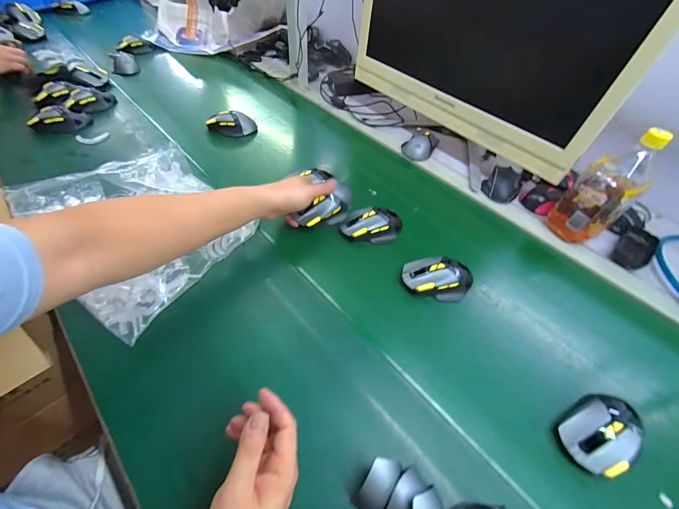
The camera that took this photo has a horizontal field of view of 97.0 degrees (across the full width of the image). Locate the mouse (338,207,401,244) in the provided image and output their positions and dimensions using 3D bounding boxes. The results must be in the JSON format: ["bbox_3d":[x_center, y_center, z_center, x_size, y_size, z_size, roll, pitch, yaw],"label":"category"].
[{"bbox_3d":[0.061,-0.052,0.552,0.118,0.046,0.060,-1,52,-5],"label":"mouse"}]

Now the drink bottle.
[{"bbox_3d":[0.466,-0.112,0.525,0.091,0.202,0.082,-29,59,-25],"label":"drink bottle"}]

